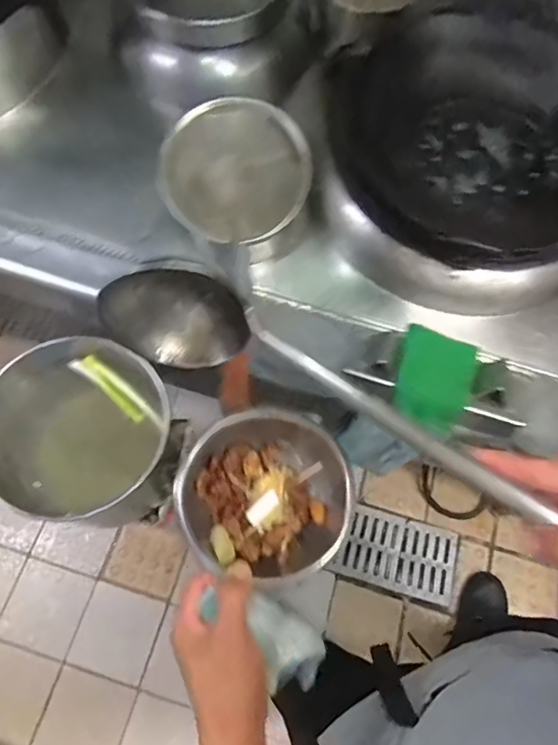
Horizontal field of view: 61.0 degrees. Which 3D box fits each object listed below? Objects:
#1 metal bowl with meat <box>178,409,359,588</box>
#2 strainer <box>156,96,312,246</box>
[{"bbox_3d":[-0.012,0.123,0.473,0.158,0.059,0.159,1,69,-2],"label":"metal bowl with meat"},{"bbox_3d":[-0.070,-0.318,0.764,0.235,0.075,0.220,-10,96,-1],"label":"strainer"}]

